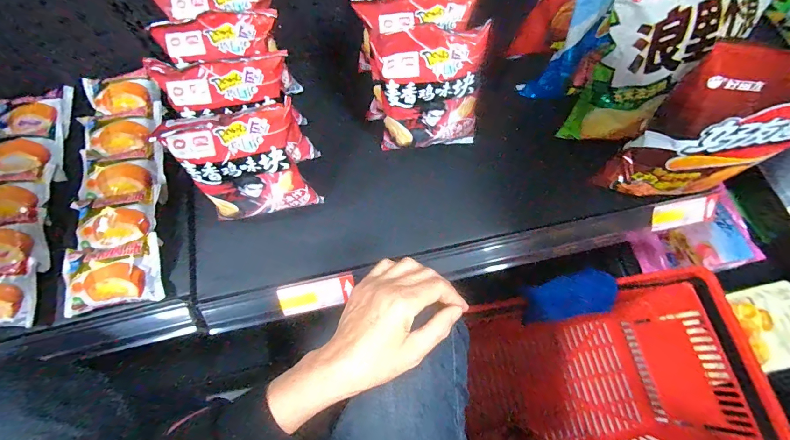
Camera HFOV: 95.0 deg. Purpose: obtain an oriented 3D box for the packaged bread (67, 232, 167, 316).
[{"bbox_3d":[-0.322,0.060,0.412,0.096,0.030,0.072,-8,69,-3],"label":"packaged bread"}]

